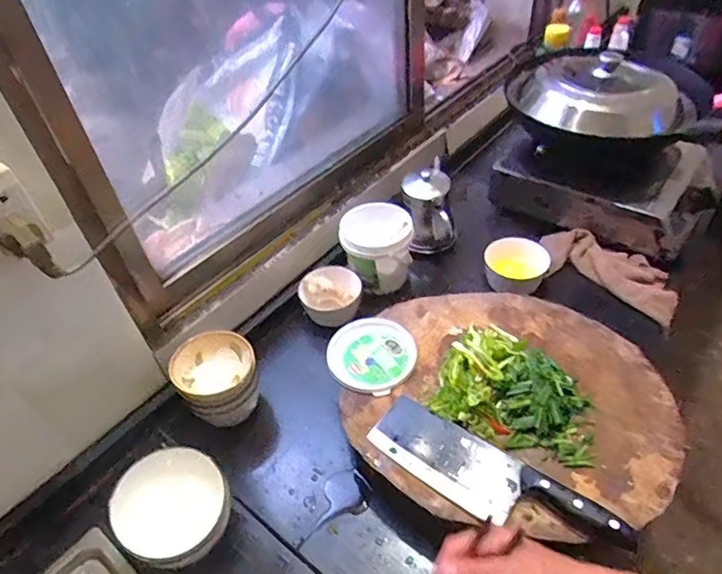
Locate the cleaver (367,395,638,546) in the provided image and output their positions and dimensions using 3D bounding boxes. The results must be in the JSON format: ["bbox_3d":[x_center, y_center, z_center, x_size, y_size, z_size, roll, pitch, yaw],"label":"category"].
[{"bbox_3d":[0.142,0.216,0.565,0.288,0.018,0.081,26,52,30],"label":"cleaver"}]

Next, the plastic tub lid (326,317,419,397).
[{"bbox_3d":[0.014,0.096,0.709,0.125,0.015,0.121,-3,43,3],"label":"plastic tub lid"}]

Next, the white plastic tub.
[{"bbox_3d":[0.031,-0.067,0.881,0.123,0.118,0.100,3,44,10],"label":"white plastic tub"}]

